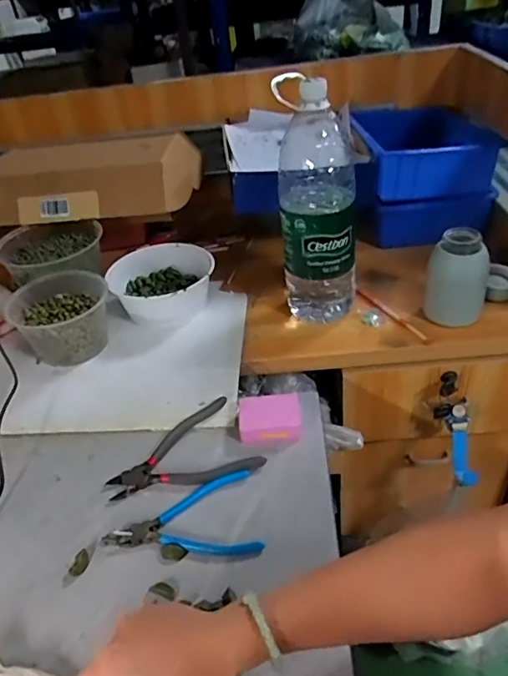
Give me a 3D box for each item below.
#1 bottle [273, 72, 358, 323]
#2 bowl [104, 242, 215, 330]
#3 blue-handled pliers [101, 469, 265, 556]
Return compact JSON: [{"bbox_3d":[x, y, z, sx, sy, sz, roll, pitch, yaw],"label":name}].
[{"bbox_3d":[0.086,-0.173,0.708,0.106,0.318,0.084,10,40,22],"label":"bottle"},{"bbox_3d":[-0.143,-0.086,0.827,0.159,0.062,0.169,-5,37,4],"label":"bowl"},{"bbox_3d":[-0.075,0.196,0.534,0.158,0.011,0.096,-12,37,-6],"label":"blue-handled pliers"}]

